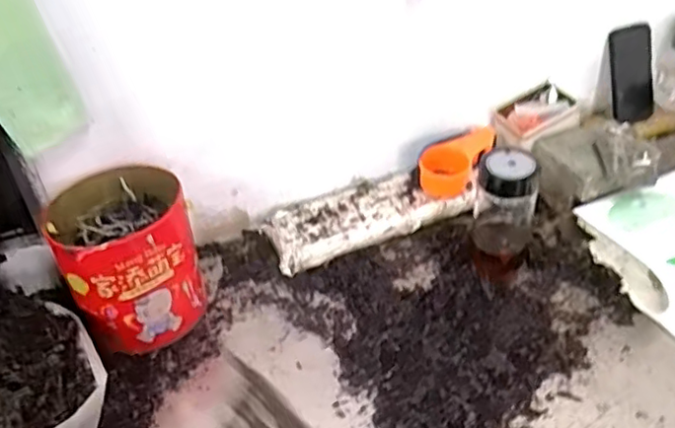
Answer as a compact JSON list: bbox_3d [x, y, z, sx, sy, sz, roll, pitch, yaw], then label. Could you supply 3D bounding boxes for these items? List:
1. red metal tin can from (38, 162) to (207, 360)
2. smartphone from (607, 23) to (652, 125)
[{"bbox_3d":[-0.265,0.057,0.813,0.154,0.176,0.160,-3,39,2],"label":"red metal tin can"},{"bbox_3d":[0.522,-0.248,1.110,0.078,0.173,0.012,-18,27,-1],"label":"smartphone"}]

